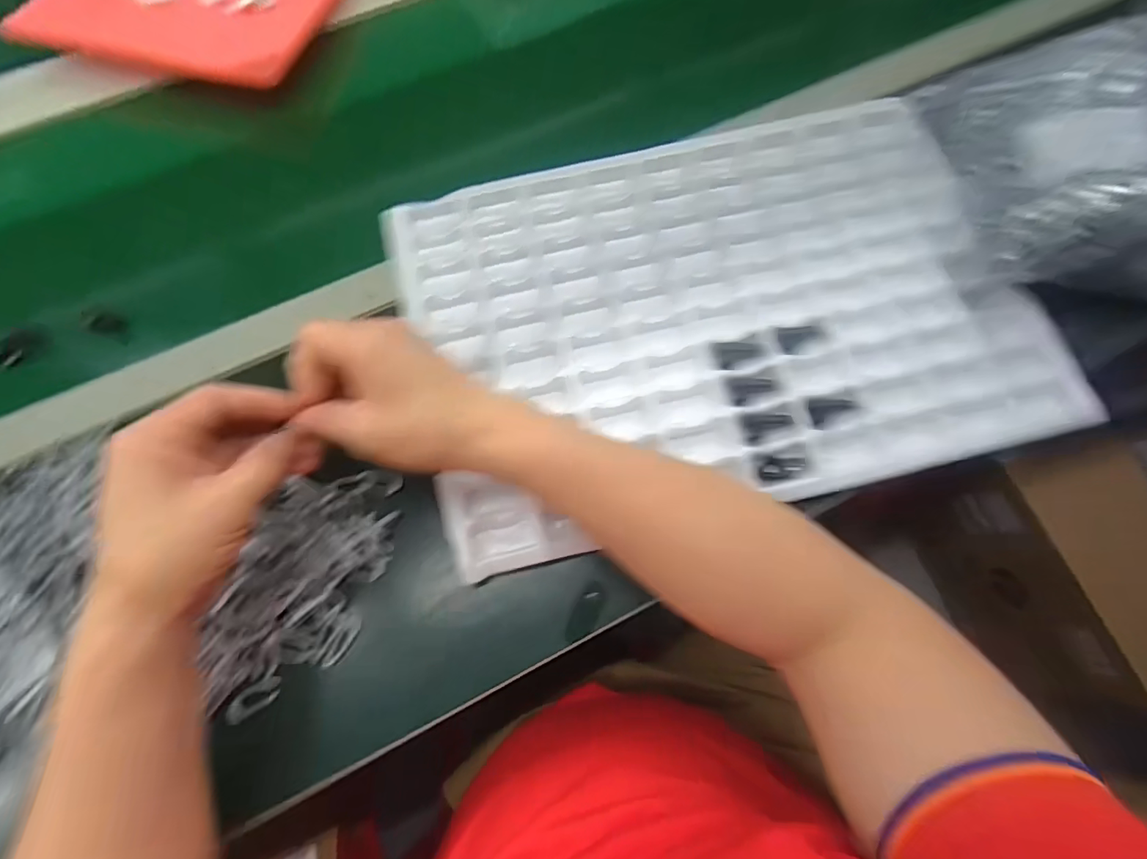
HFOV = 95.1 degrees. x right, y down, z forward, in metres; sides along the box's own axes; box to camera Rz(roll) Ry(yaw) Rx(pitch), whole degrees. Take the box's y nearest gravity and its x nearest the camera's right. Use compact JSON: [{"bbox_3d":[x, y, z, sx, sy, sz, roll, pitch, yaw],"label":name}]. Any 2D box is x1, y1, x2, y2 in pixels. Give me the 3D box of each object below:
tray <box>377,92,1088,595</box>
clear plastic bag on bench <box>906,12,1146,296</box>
[{"bbox_3d":[0.108,-0.099,0.413,0.459,0.026,0.321,-14,72,-4],"label":"tray"},{"bbox_3d":[0.406,-0.213,0.406,0.196,0.083,0.214,1,72,1],"label":"clear plastic bag on bench"}]

